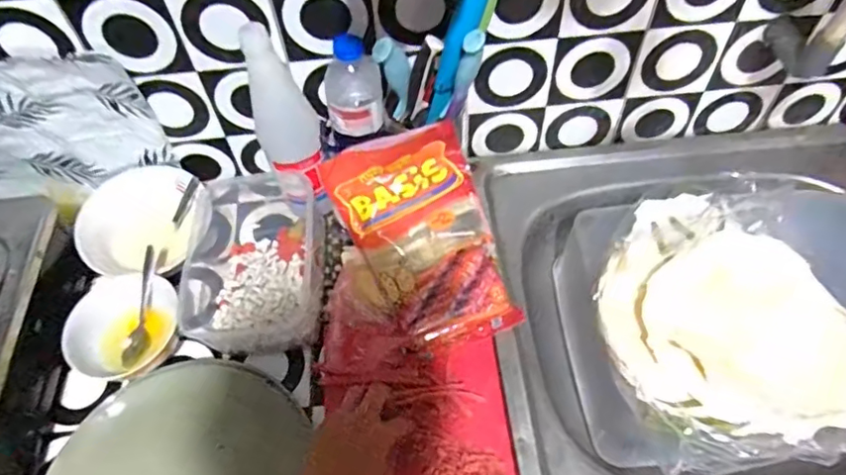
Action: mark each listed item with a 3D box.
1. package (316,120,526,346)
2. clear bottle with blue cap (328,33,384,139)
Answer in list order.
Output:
[{"bbox_3d":[-0.005,0.007,0.607,0.156,0.027,0.227,-21,91,-5],"label":"package"},{"bbox_3d":[-0.073,-0.158,0.599,0.060,0.104,0.048,-11,56,-5],"label":"clear bottle with blue cap"}]

